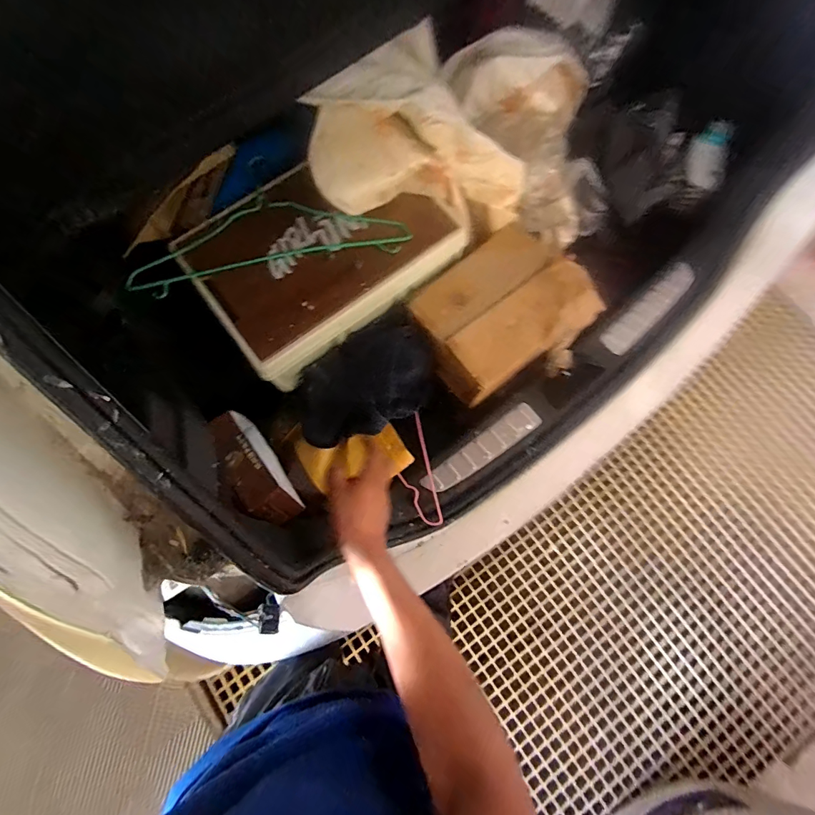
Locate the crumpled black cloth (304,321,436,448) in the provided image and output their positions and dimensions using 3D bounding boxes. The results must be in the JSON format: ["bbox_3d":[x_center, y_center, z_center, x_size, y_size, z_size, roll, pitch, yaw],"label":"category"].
[{"bbox_3d":[-0.079,-0.034,0.713,0.251,0.088,0.156,-35,78,-7],"label":"crumpled black cloth"}]

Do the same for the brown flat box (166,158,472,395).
[{"bbox_3d":[-0.148,-0.268,0.690,0.395,0.083,0.275,-37,78,-7],"label":"brown flat box"}]

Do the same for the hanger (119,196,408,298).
[{"bbox_3d":[-0.218,-0.273,0.647,0.439,0.040,0.136,-12,77,-2],"label":"hanger"}]

